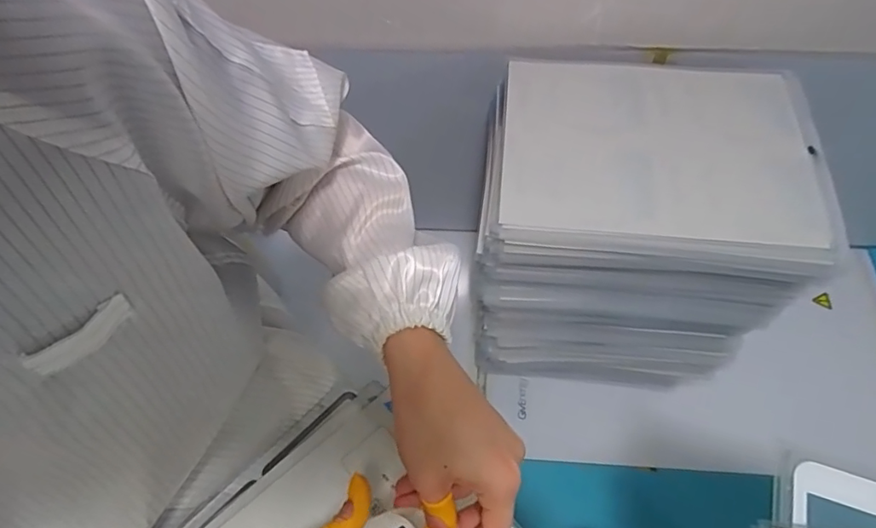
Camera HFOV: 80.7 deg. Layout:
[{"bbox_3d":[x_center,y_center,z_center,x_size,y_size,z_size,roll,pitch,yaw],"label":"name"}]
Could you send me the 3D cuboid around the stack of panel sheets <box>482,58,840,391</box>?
[{"bbox_3d":[0.282,-0.052,0.842,0.423,0.402,0.366,4,64,3],"label":"stack of panel sheets"}]

